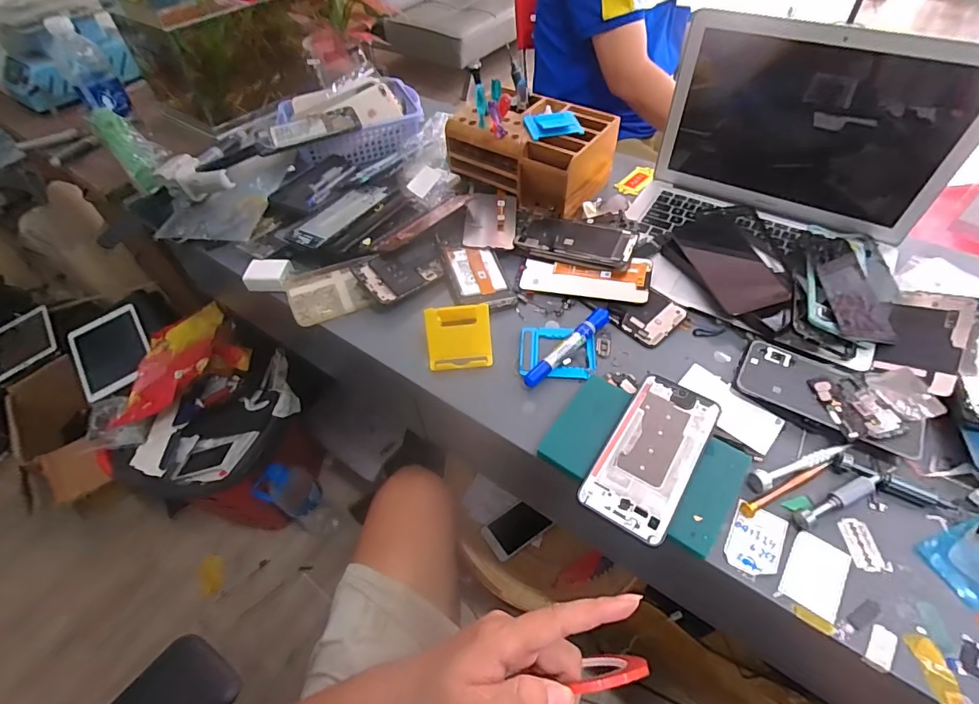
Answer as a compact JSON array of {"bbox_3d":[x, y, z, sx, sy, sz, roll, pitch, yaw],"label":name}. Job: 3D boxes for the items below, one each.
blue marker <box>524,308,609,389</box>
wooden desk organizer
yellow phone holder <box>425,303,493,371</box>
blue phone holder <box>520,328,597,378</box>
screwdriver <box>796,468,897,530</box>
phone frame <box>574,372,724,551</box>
[{"bbox_3d":[0.088,-0.006,0.514,0.018,0.016,0.131,37,61,27],"label":"blue marker"},{"bbox_3d":[0.059,-0.299,0.681,0.216,0.089,0.134,25,56,20],"label":"wooden desk organizer"},{"bbox_3d":[-0.034,-0.020,0.522,0.072,0.049,0.061,-4,52,-2],"label":"yellow phone holder"},{"bbox_3d":[0.077,-0.002,0.524,0.084,0.012,0.075,1,52,3],"label":"blue phone holder"},{"bbox_3d":[0.311,0.125,0.406,0.110,0.019,0.013,-21,54,-15],"label":"screwdriver"},{"bbox_3d":[0.150,0.090,0.426,0.078,0.006,0.158,27,57,21],"label":"phone frame"}]

